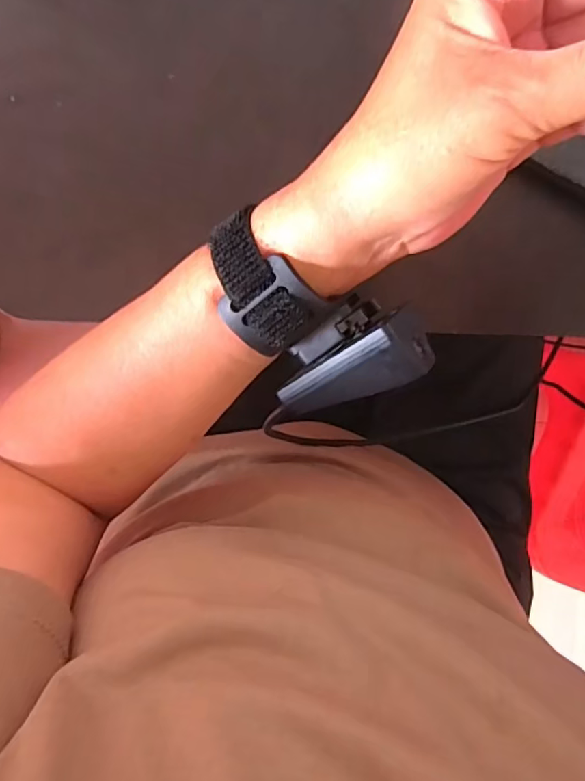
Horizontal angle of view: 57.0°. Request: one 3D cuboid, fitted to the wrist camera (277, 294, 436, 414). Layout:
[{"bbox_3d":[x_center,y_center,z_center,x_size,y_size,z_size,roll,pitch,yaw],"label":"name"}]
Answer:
[{"bbox_3d":[0.025,-0.020,0.247,0.072,0.033,0.040,-21,115,32],"label":"wrist camera"}]

